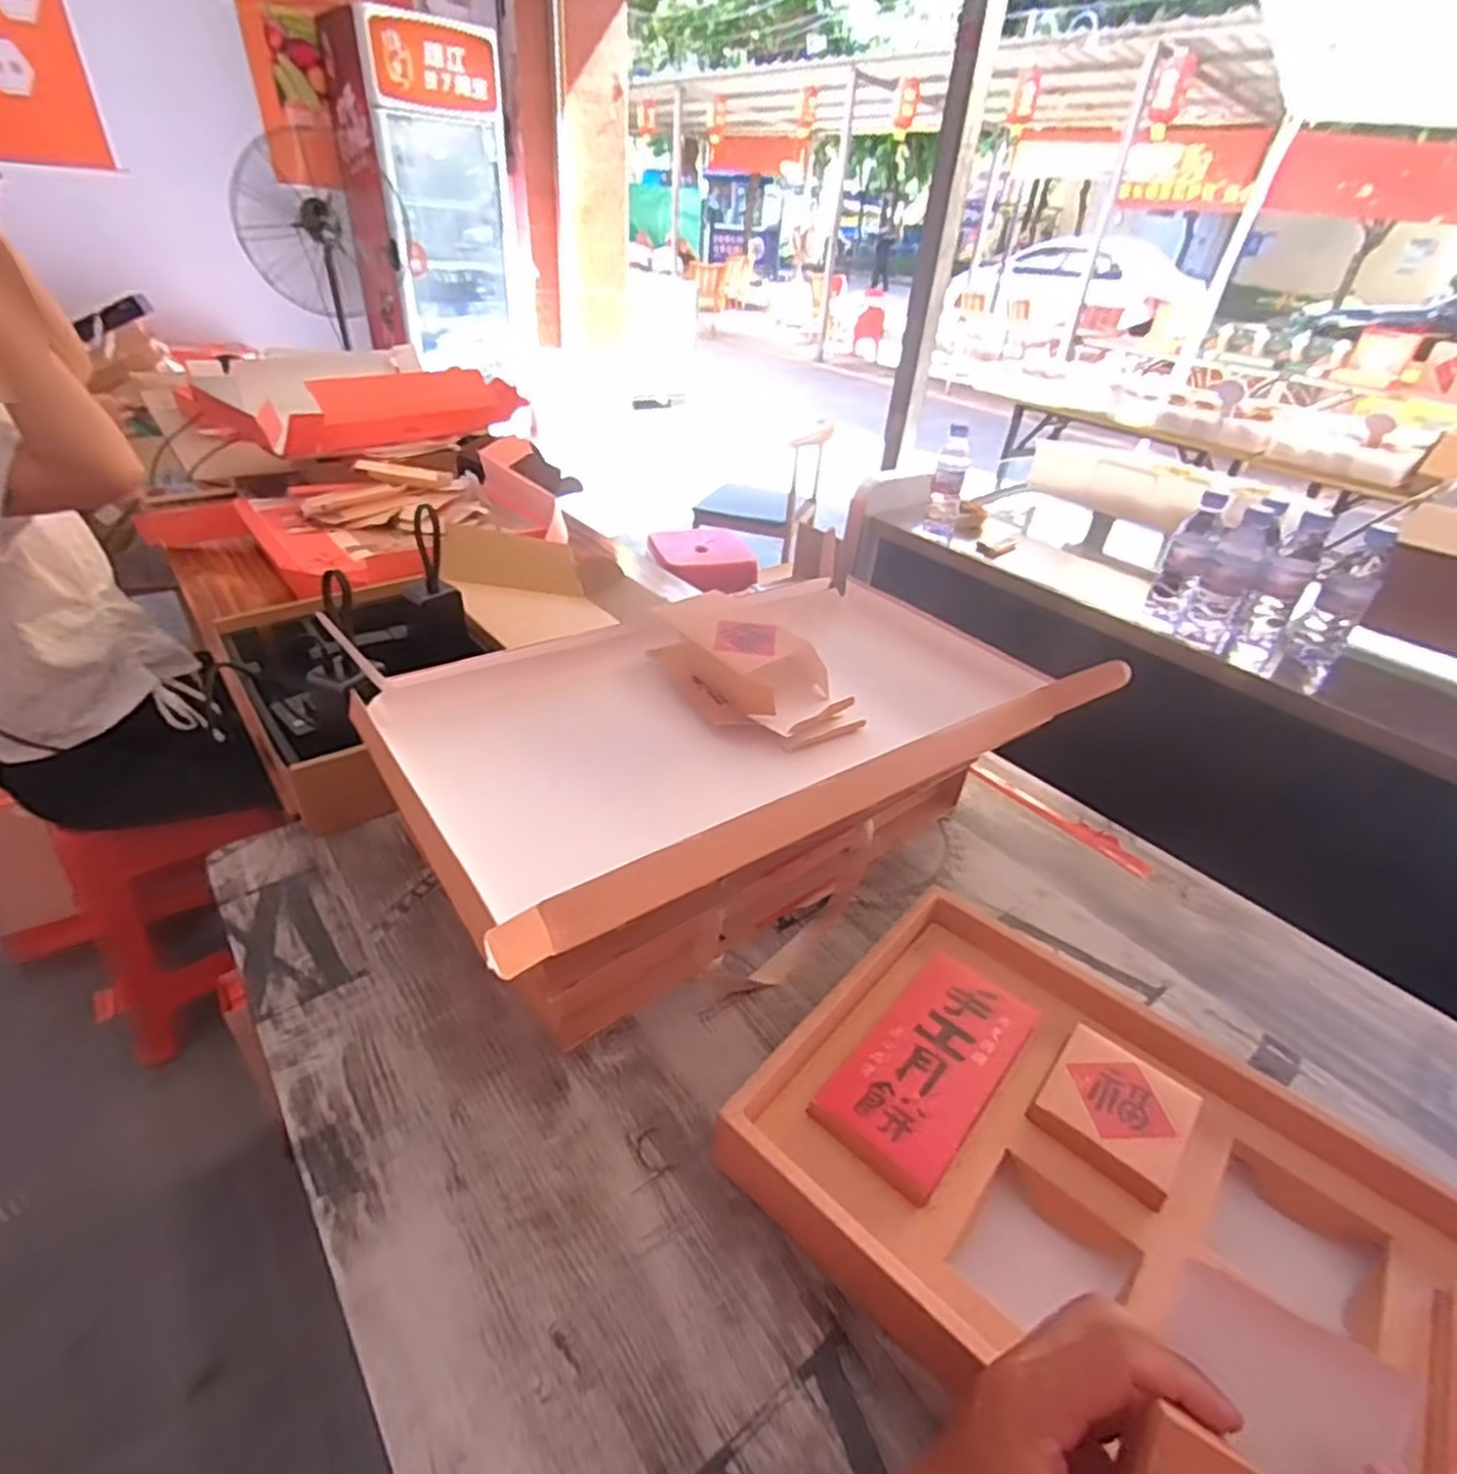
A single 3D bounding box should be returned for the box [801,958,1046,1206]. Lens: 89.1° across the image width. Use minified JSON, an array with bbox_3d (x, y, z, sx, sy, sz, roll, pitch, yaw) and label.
[{"bbox_3d":[0.141,0.220,0.509,0.085,0.025,0.171,31,43,31],"label":"box"}]

